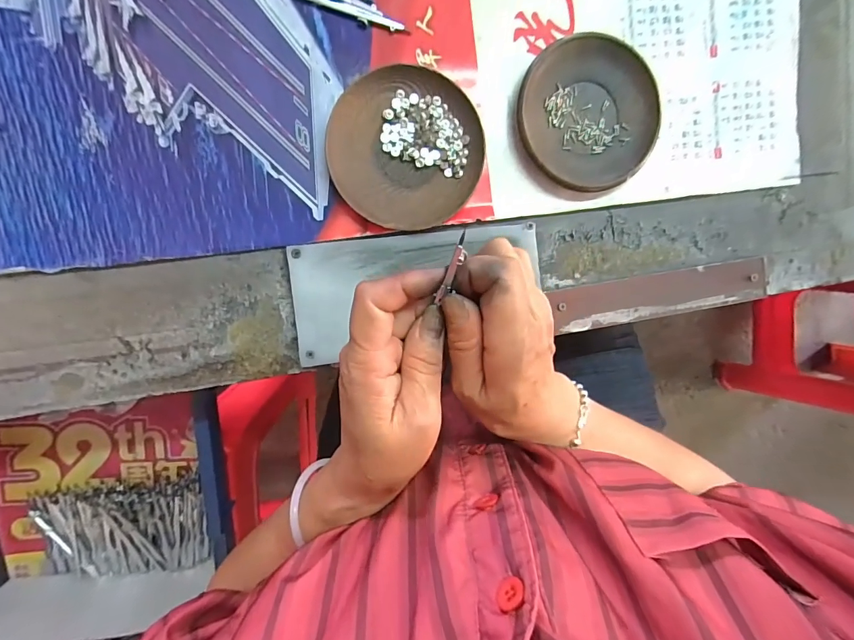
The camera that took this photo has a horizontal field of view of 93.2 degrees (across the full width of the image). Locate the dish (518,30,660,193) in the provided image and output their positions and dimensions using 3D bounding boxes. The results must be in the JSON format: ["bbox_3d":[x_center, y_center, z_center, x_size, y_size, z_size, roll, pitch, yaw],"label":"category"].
[{"bbox_3d":[0.126,-0.162,0.321,0.115,0.018,0.108,-1,97,-7],"label":"dish"}]

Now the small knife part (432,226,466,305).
[{"bbox_3d":[0.014,-0.025,0.199,0.006,0.004,0.041,14,125,-8],"label":"small knife part"}]

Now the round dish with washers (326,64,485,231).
[{"bbox_3d":[-0.015,-0.129,0.308,0.112,0.016,0.112,-1,97,-7],"label":"round dish with washers"}]

